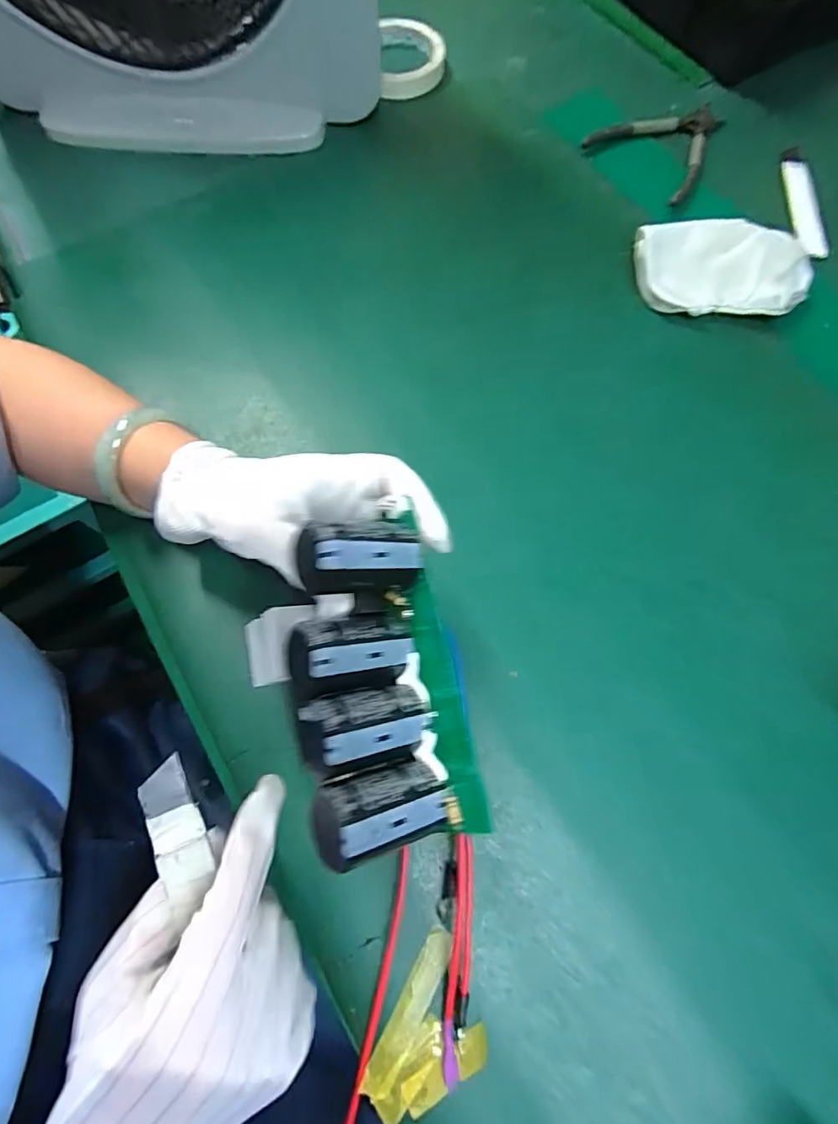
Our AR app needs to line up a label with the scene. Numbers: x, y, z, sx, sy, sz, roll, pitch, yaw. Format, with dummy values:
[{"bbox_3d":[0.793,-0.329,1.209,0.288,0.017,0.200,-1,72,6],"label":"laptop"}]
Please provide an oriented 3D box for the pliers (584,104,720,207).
[{"bbox_3d":[0.239,-0.393,0.472,0.136,0.012,0.113,-38,75,-12],"label":"pliers"}]

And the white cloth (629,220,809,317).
[{"bbox_3d":[0.243,-0.239,0.412,0.123,0.028,0.083,0,71,0],"label":"white cloth"}]

